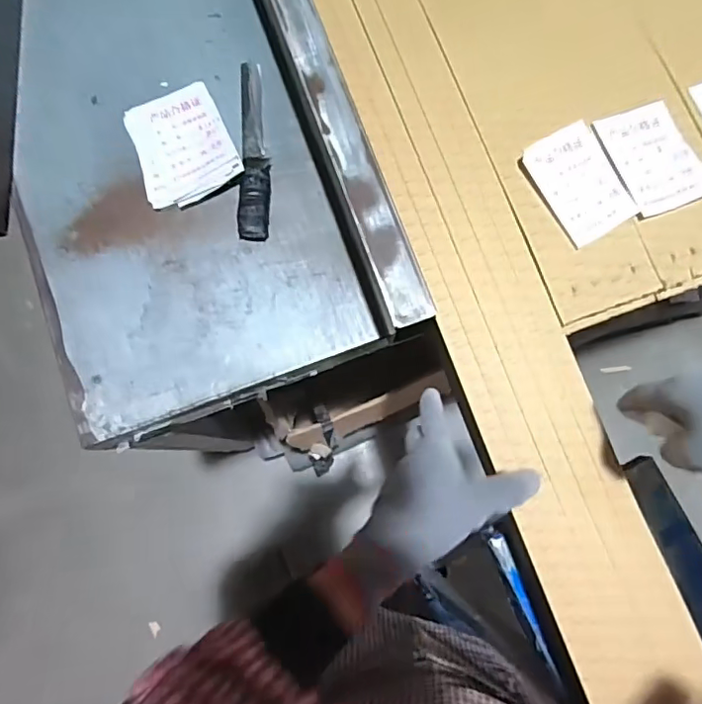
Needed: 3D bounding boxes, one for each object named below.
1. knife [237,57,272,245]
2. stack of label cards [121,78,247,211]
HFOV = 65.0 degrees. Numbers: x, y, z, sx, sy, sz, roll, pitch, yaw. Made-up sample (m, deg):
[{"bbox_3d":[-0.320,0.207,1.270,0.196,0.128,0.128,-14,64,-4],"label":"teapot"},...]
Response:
[{"bbox_3d":[-0.099,-0.212,0.569,0.031,0.020,0.204,-2,80,0],"label":"knife"},{"bbox_3d":[-0.177,-0.216,0.571,0.099,0.011,0.121,-24,81,-4],"label":"stack of label cards"}]

